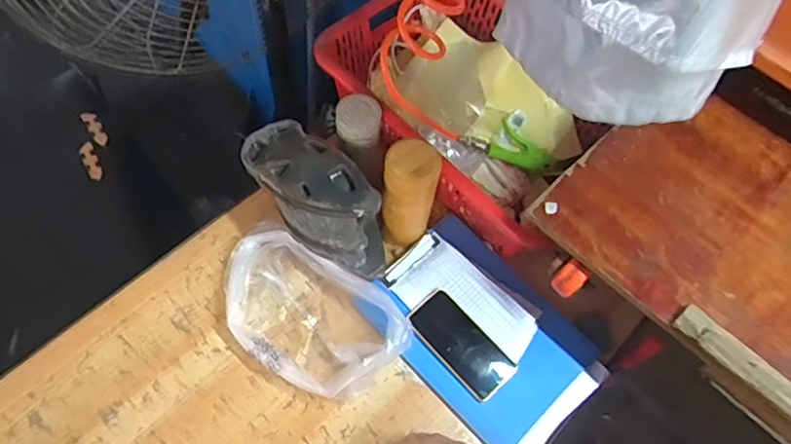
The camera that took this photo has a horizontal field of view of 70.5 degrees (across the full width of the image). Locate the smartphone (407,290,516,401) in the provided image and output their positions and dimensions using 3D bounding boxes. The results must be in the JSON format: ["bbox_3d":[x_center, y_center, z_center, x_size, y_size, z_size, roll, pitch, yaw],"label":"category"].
[{"bbox_3d":[0.100,0.182,0.842,0.076,0.009,0.166,-40,75,-15],"label":"smartphone"}]

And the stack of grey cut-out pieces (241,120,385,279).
[{"bbox_3d":[-0.115,-0.020,0.863,0.125,0.165,0.257,-42,72,-19],"label":"stack of grey cut-out pieces"}]

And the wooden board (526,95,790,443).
[{"bbox_3d":[0.451,0.005,0.730,0.379,0.037,0.397,-40,73,-19],"label":"wooden board"}]

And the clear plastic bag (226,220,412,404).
[{"bbox_3d":[-0.133,0.141,0.836,0.292,0.082,0.173,29,63,11],"label":"clear plastic bag"}]

